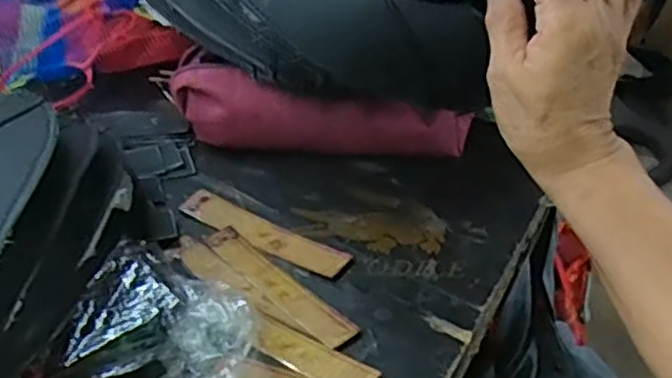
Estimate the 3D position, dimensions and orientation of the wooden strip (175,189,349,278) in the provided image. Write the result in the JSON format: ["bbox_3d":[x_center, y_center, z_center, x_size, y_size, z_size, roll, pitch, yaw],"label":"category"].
[{"bbox_3d":[-0.050,0.030,0.499,0.123,0.006,0.026,22,51,18],"label":"wooden strip"}]

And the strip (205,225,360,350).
[{"bbox_3d":[-0.038,0.063,0.469,0.122,0.004,0.021,34,59,28],"label":"strip"}]

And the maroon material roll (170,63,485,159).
[{"bbox_3d":[-0.010,-0.054,0.540,0.222,0.058,0.041,3,48,1],"label":"maroon material roll"}]

